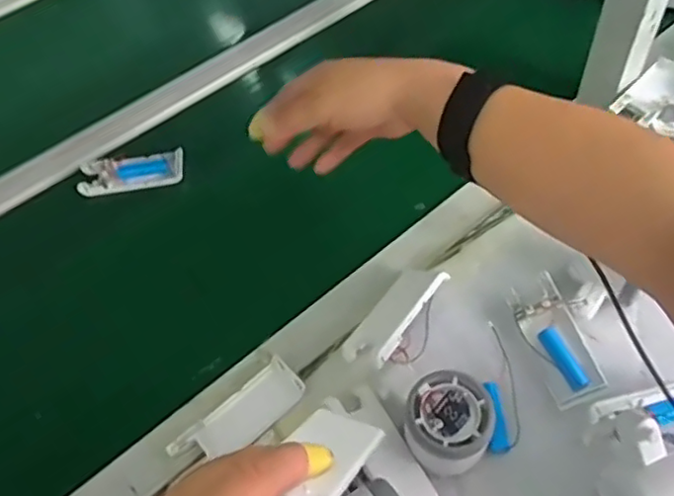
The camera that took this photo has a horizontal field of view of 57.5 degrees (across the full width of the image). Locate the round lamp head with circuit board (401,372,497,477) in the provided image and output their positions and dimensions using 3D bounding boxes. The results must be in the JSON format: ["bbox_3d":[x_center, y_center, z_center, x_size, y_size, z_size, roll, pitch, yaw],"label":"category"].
[{"bbox_3d":[0.078,0.125,0.435,0.060,0.052,0.058,-3,54,4],"label":"round lamp head with circuit board"}]

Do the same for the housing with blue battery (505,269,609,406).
[{"bbox_3d":[0.166,0.068,0.468,0.042,0.017,0.100,-16,54,-6],"label":"housing with blue battery"}]

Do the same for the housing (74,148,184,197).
[{"bbox_3d":[-0.212,-0.077,0.640,0.104,0.020,0.039,-9,54,-1],"label":"housing"}]

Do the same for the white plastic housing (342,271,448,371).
[{"bbox_3d":[0.045,0.053,0.488,0.045,0.009,0.098,9,48,45],"label":"white plastic housing"}]

